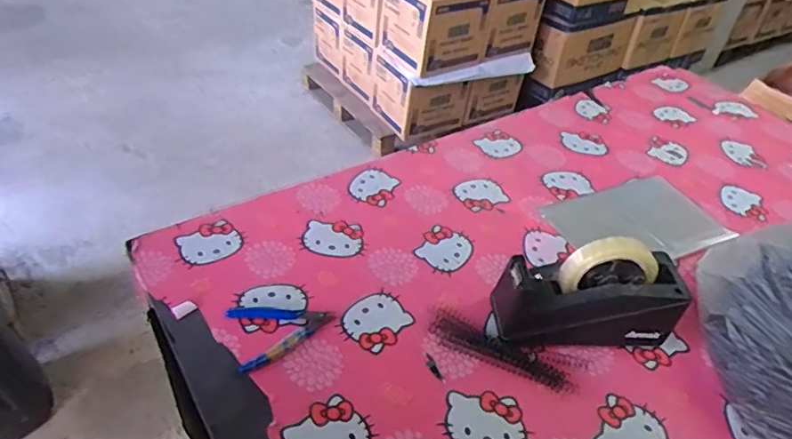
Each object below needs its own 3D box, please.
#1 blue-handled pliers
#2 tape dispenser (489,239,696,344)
[{"bbox_3d":[-0.143,0.119,0.641,0.119,0.007,0.087,-26,51,-32],"label":"blue-handled pliers"},{"bbox_3d":[0.223,0.085,0.645,0.203,0.127,0.071,2,41,-6],"label":"tape dispenser"}]

